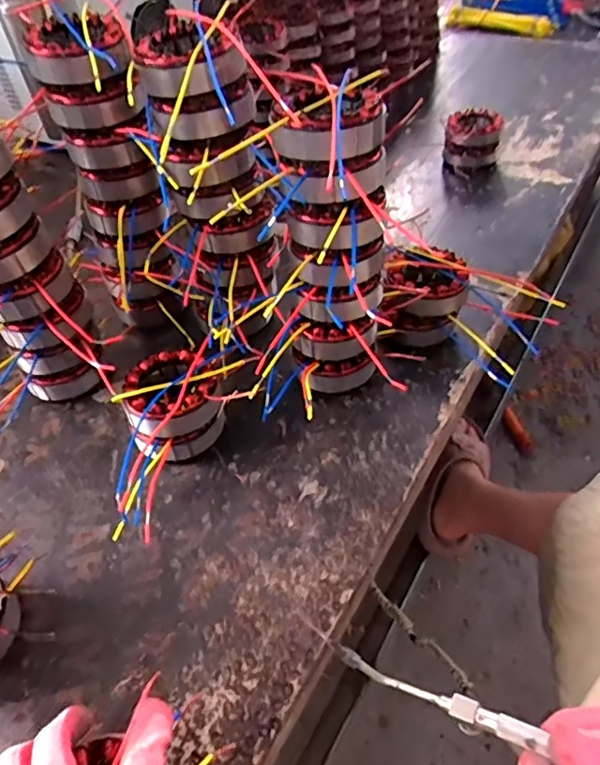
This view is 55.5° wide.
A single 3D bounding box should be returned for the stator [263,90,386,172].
[{"bbox_3d":[0.020,-0.195,0.437,0.081,0.042,0.081,-3,46,3],"label":"stator"}]

